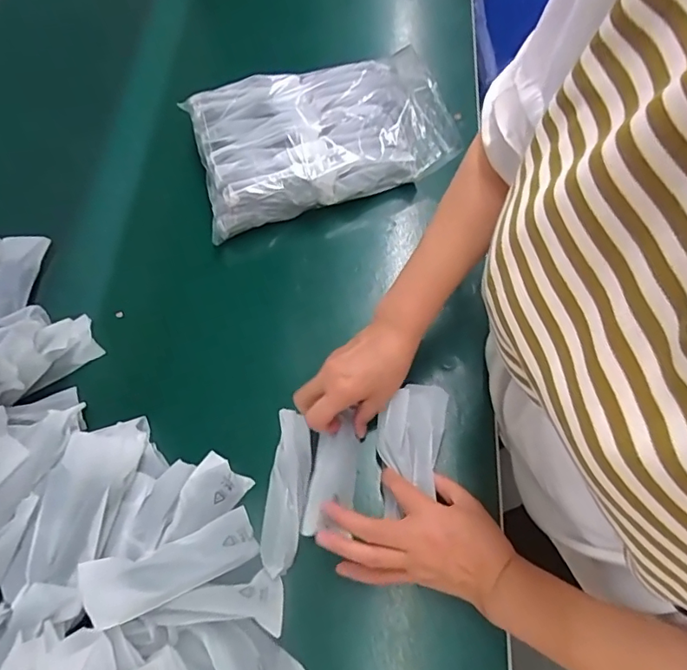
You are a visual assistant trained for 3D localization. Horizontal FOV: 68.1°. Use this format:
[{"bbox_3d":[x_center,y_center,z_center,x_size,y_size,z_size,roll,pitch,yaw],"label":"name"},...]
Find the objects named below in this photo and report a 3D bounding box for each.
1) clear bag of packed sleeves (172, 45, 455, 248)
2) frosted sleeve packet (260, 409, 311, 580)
[{"bbox_3d":[-0.032,-0.270,0.668,0.326,0.063,0.208,-17,66,-4],"label":"clear bag of packed sleeves"},{"bbox_3d":[-0.055,0.149,0.490,0.038,0.026,0.146,6,66,6],"label":"frosted sleeve packet"}]

